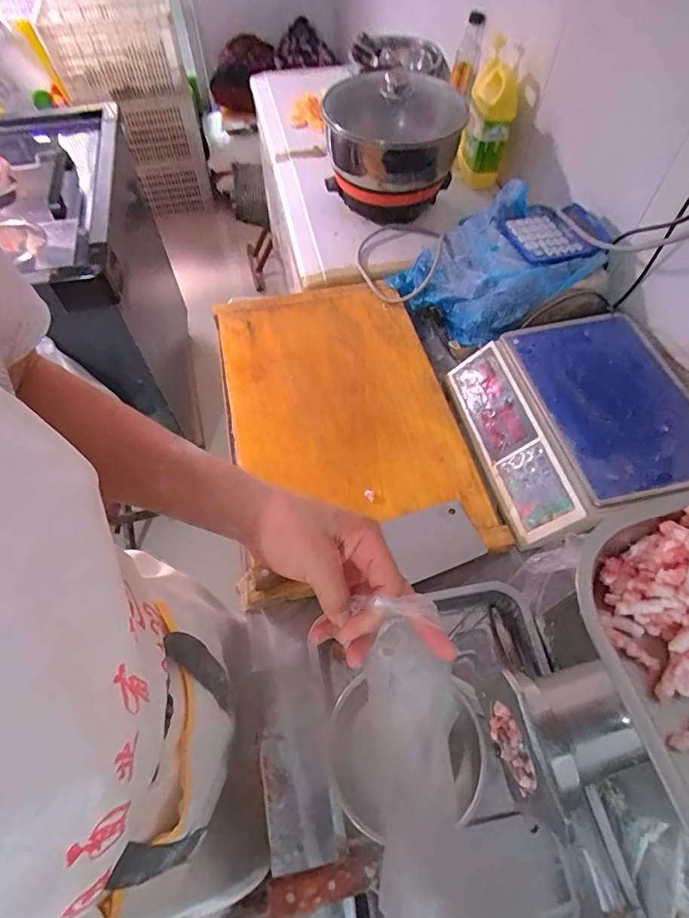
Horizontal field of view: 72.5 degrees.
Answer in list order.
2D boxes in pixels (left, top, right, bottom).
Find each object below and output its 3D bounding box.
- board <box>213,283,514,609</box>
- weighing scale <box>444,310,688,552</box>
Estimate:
[{"bbox_3d":[-0.003,-0.083,0.765,0.362,0.031,0.563,-9,58,-6],"label":"board"},{"bbox_3d":[0.348,-0.063,0.716,0.293,0.104,0.334,-7,58,-5],"label":"weighing scale"}]

